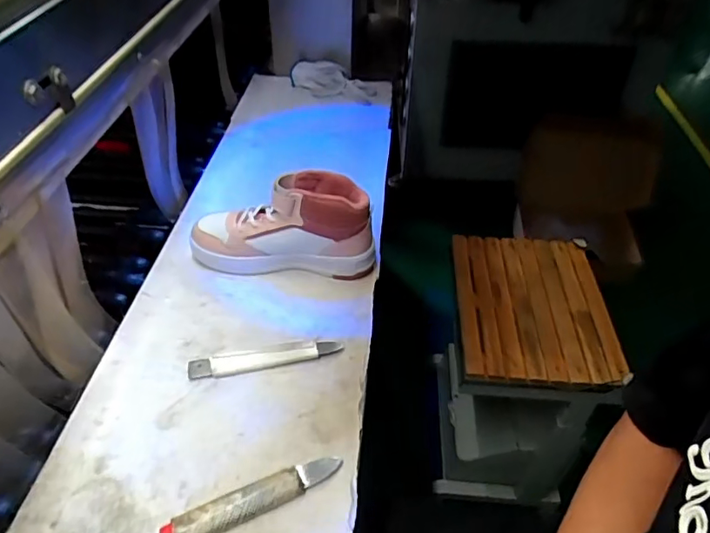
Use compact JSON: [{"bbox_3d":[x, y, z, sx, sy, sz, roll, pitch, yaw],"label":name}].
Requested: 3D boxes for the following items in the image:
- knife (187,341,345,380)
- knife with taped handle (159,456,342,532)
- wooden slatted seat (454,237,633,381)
[{"bbox_3d":[-0.098,0.102,0.600,0.167,0.012,0.026,-8,43,-9],"label":"knife"},{"bbox_3d":[-0.091,0.207,0.484,0.164,0.013,0.030,-18,46,-19],"label":"knife with taped handle"},{"bbox_3d":[0.336,0.064,1.023,0.269,0.029,0.351,2,43,2],"label":"wooden slatted seat"}]

